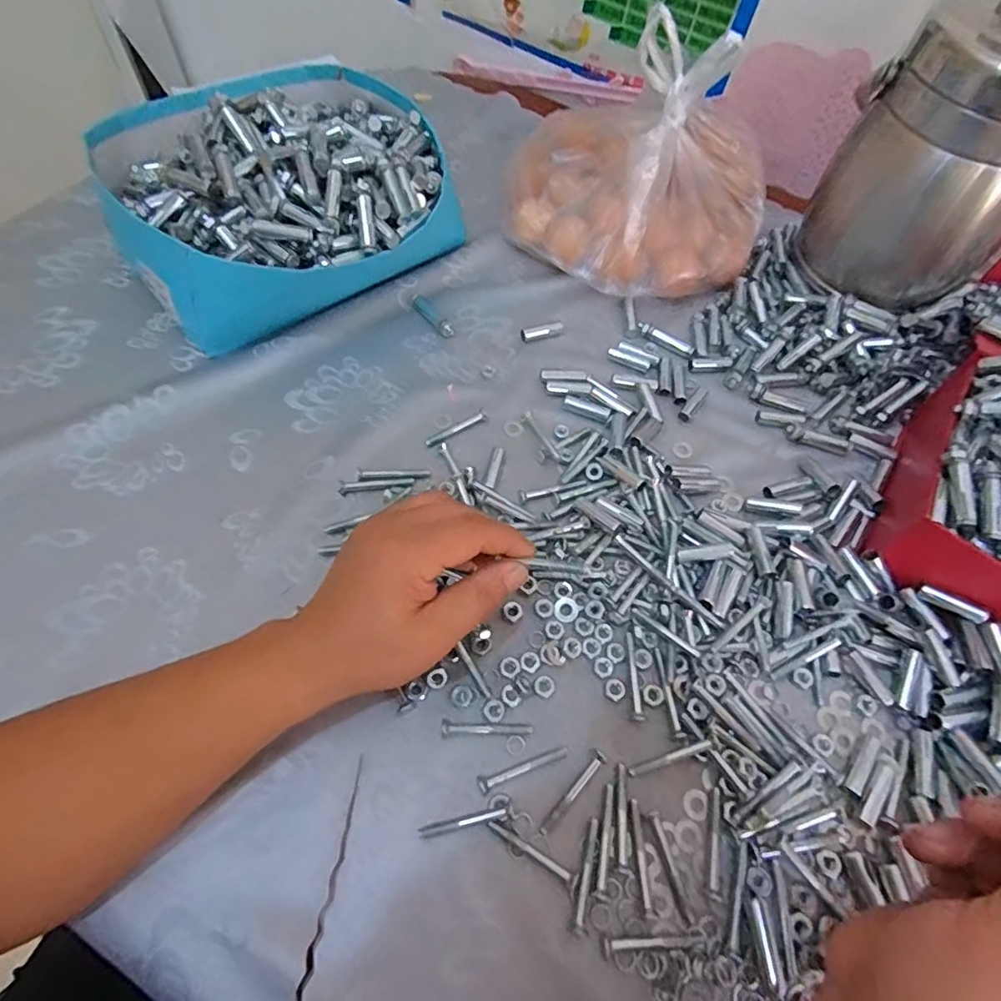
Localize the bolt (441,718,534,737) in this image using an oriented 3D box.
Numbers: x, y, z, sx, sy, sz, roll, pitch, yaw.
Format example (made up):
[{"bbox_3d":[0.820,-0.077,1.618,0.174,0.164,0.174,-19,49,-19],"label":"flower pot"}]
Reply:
[{"bbox_3d":[-0.008,0.137,0.343,0.055,0.008,0.009,1,61,-4],"label":"bolt"}]

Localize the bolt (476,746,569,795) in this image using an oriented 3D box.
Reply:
[{"bbox_3d":[0.014,0.158,0.335,0.057,0.005,0.009,-17,64,-13],"label":"bolt"}]

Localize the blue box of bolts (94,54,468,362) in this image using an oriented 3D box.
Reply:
[{"bbox_3d":[-0.195,-0.283,0.510,0.279,0.112,0.281,-27,66,-18],"label":"blue box of bolts"}]

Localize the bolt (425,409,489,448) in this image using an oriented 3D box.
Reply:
[{"bbox_3d":[-0.035,-0.058,0.460,0.058,0.004,0.009,-32,68,-20],"label":"bolt"}]

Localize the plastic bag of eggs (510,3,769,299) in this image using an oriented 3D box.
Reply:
[{"bbox_3d":[0.125,-0.298,0.512,0.241,0.165,0.153,18,61,6],"label":"plastic bag of eggs"}]

